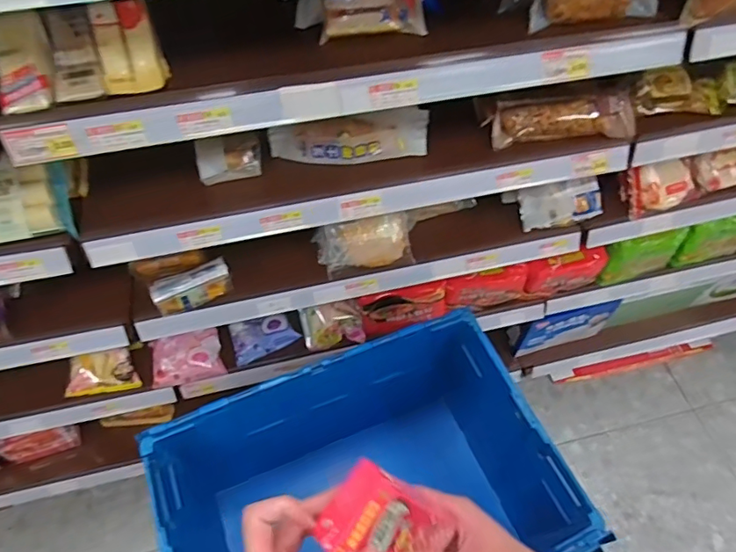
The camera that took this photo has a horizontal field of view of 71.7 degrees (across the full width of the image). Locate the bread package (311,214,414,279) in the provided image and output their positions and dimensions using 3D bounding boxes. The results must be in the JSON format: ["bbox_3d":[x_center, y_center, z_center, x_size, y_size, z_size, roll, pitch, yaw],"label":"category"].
[{"bbox_3d":[-0.006,-0.064,0.955,0.177,0.090,0.079,-6,56,-4],"label":"bread package"}]

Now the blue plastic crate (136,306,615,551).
[{"bbox_3d":[-0.006,0.387,0.868,0.582,0.325,0.416,-19,58,-12],"label":"blue plastic crate"}]

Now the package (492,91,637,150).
[{"bbox_3d":[0.327,-0.262,0.850,0.240,0.065,0.059,-3,56,-2],"label":"package"}]

